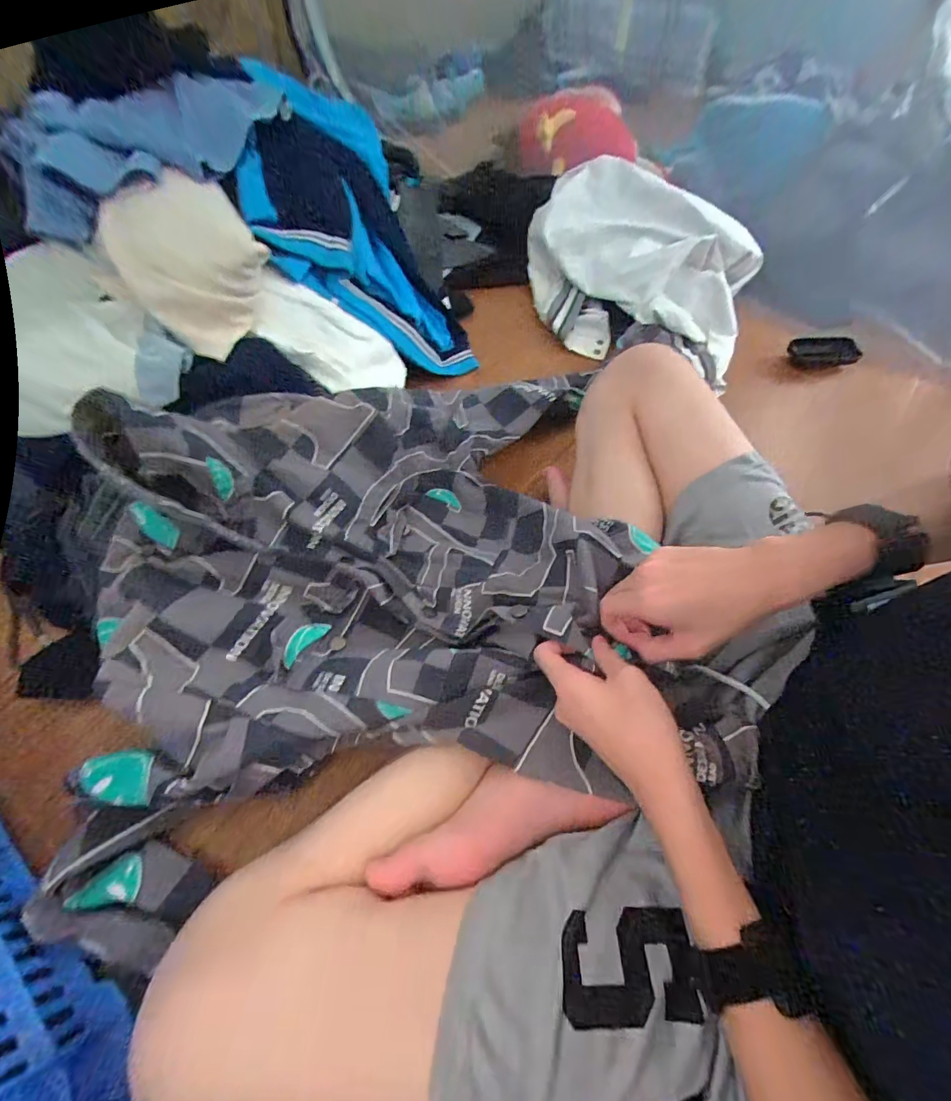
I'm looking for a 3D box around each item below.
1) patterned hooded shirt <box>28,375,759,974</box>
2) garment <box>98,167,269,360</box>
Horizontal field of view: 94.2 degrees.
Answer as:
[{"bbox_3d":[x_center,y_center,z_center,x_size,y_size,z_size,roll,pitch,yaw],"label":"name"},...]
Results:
[{"bbox_3d":[-0.102,0.007,0.418,0.507,0.138,0.472,-11,60,-11],"label":"patterned hooded shirt"},{"bbox_3d":[-0.298,-0.302,0.461,0.132,0.080,0.197,-30,65,-21],"label":"garment"}]

